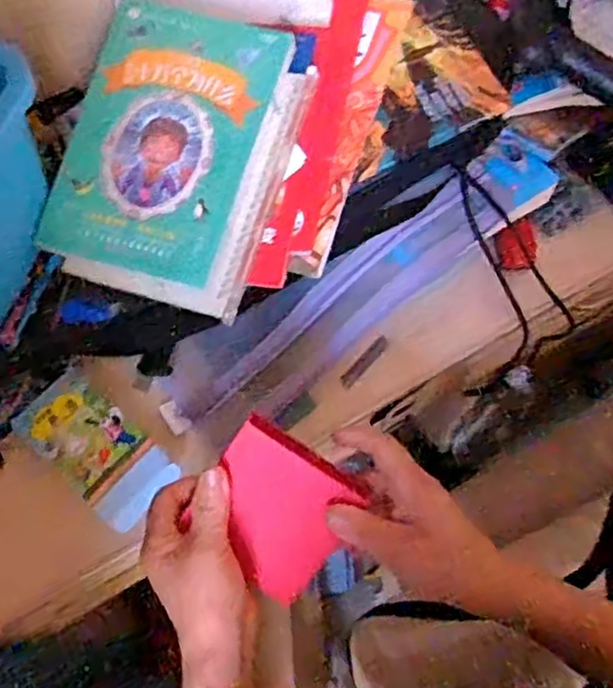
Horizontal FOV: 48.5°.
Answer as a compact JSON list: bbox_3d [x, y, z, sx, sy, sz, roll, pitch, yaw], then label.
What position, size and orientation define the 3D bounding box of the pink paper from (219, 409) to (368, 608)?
[{"bbox_3d":[-0.020,0.105,0.445,0.089,0.029,0.084,35,87,5],"label":"pink paper"}]

